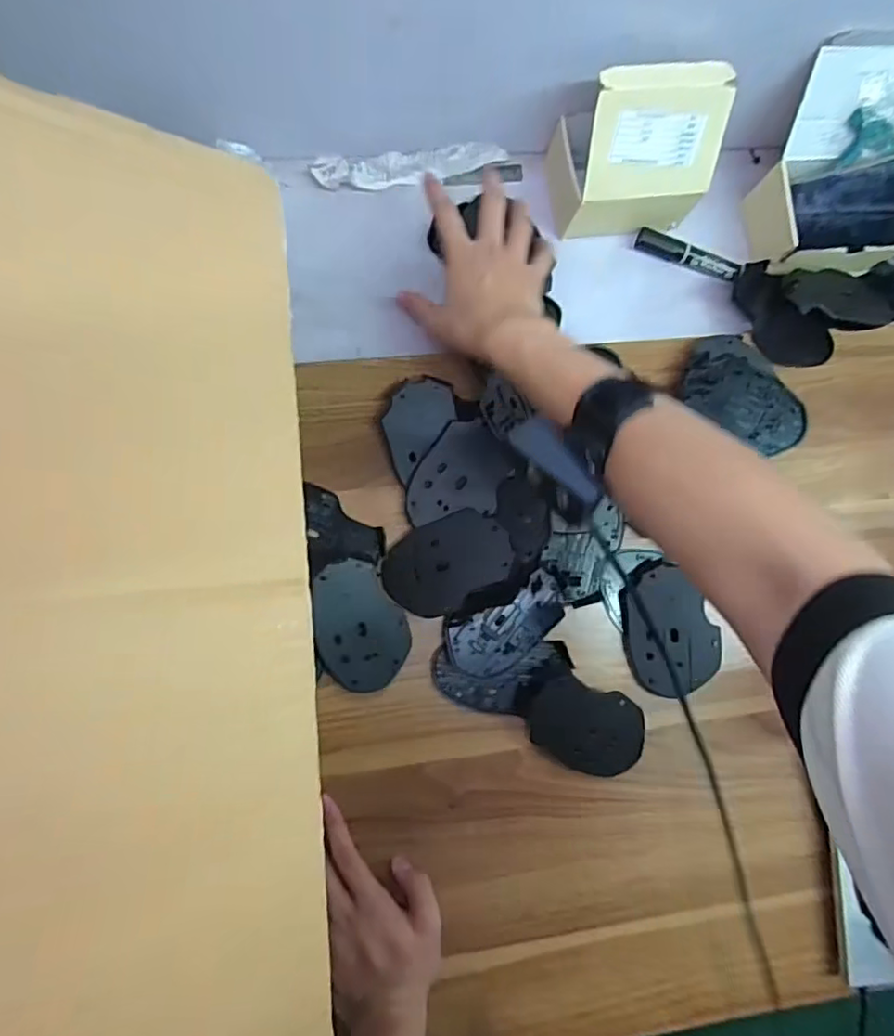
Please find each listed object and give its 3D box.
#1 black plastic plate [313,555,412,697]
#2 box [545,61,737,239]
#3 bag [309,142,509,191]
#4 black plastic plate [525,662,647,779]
[{"bbox_3d":[-0.071,0.088,0.496,0.073,0.007,0.107,-17,99,-20],"label":"black plastic plate"},{"bbox_3d":[0.169,-0.327,0.533,0.129,0.126,0.091,-6,86,-7],"label":"box"},{"bbox_3d":[-0.034,-0.335,0.570,0.183,0.015,0.033,-8,86,-7],"label":"bag"},{"bbox_3d":[0.116,0.174,0.506,0.105,0.011,0.071,25,84,-11],"label":"black plastic plate"}]

